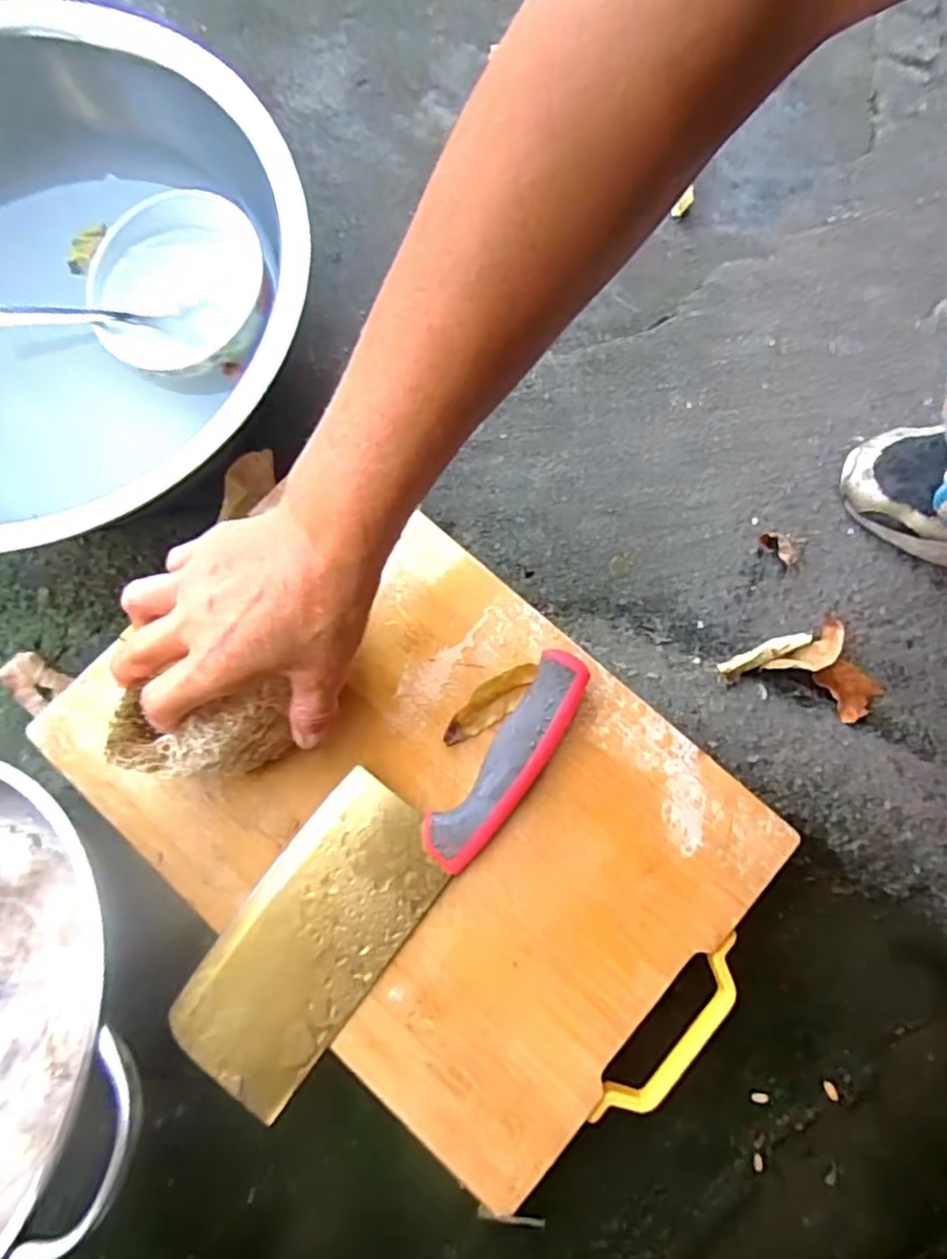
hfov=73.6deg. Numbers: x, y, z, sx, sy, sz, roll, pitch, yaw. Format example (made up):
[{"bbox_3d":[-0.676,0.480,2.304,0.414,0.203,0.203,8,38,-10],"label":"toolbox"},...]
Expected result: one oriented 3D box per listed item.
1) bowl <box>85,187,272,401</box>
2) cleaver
[{"bbox_3d":[-0.200,-0.222,0.446,0.121,0.073,0.117,0,79,0],"label":"bowl"},{"bbox_3d":[-0.051,0.124,0.355,0.082,0.021,0.292,39,81,7],"label":"cleaver"}]

